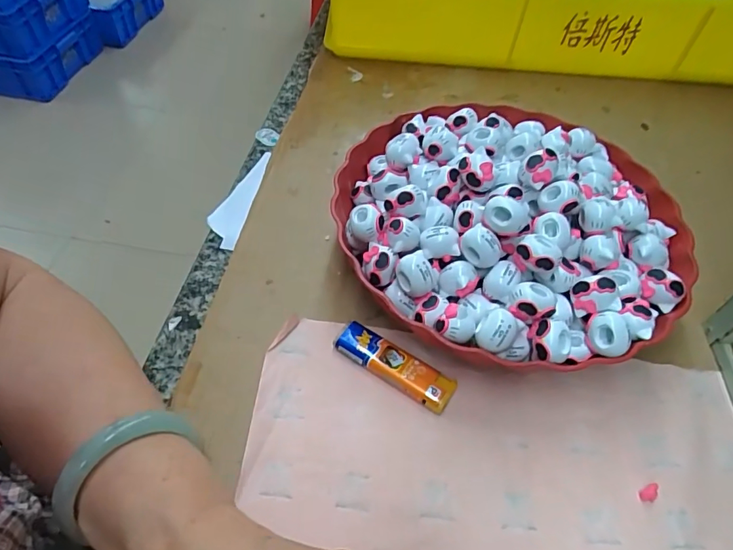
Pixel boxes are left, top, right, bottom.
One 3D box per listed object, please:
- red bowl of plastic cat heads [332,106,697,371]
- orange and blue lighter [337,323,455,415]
[{"bbox_3d":[0.104,-0.040,0.340,0.236,0.084,0.223,2,52,-2],"label":"red bowl of plastic cat heads"},{"bbox_3d":[0.017,0.057,0.303,0.079,0.012,0.022,29,56,18],"label":"orange and blue lighter"}]

